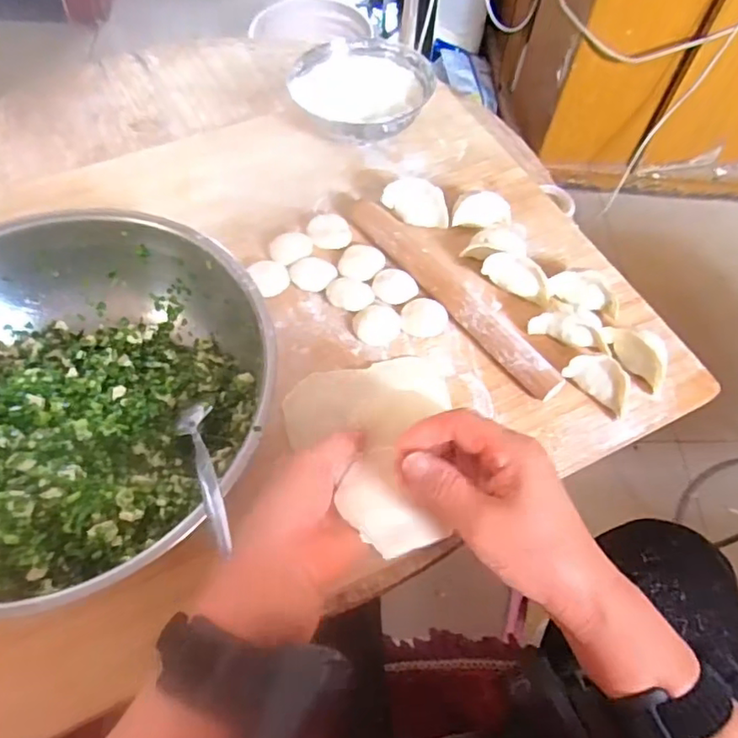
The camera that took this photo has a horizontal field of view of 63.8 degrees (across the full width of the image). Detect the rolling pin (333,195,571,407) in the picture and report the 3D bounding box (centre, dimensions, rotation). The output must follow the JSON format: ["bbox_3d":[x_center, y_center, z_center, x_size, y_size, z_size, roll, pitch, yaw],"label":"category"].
[{"bbox_3d":[0.063,-0.076,0.503,0.033,0.024,0.263,-33,67,-20],"label":"rolling pin"}]

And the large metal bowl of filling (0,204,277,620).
[{"bbox_3d":[-0.212,0.018,0.405,0.263,0.088,0.257,1,60,-3],"label":"large metal bowl of filling"}]

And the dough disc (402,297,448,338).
[{"bbox_3d":[0.047,-0.043,0.499,0.038,0.005,0.036,1,60,-3],"label":"dough disc"}]

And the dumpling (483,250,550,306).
[{"bbox_3d":[0.130,-0.081,0.512,0.063,0.021,0.027,37,65,17],"label":"dumpling"}]

